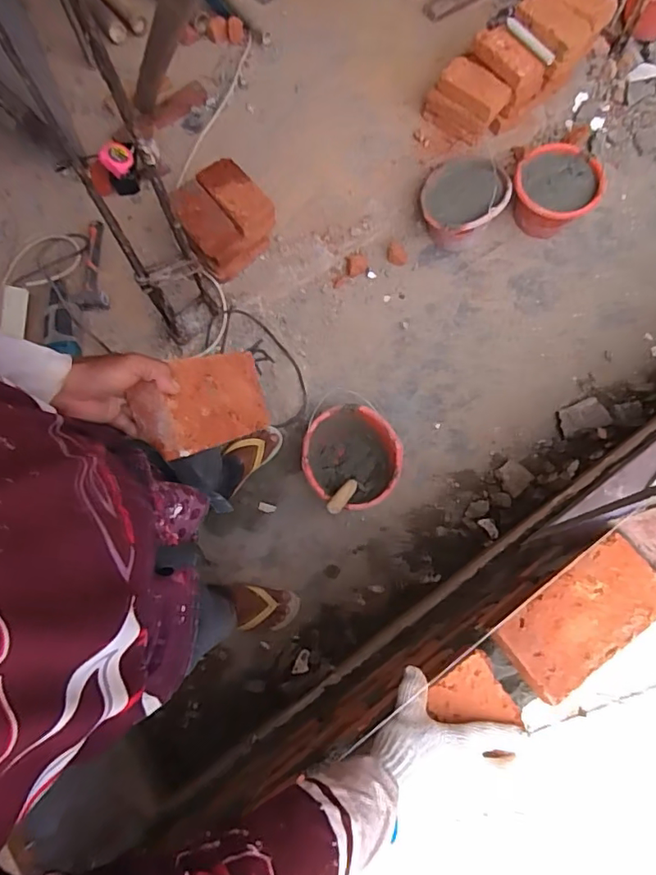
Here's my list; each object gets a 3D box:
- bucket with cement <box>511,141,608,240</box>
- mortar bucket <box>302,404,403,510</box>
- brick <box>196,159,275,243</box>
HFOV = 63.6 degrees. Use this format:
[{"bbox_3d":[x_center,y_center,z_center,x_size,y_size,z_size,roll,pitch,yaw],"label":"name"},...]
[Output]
[{"bbox_3d":[0.656,-0.719,1.540,0.240,0.167,0.284,26,74,9],"label":"bucket with cement"},{"bbox_3d":[0.059,0.054,1.316,0.228,0.173,0.235,0,72,1],"label":"mortar bucket"},{"bbox_3d":[-0.229,-0.613,1.362,0.112,0.064,0.218,-41,96,-7],"label":"brick"}]

